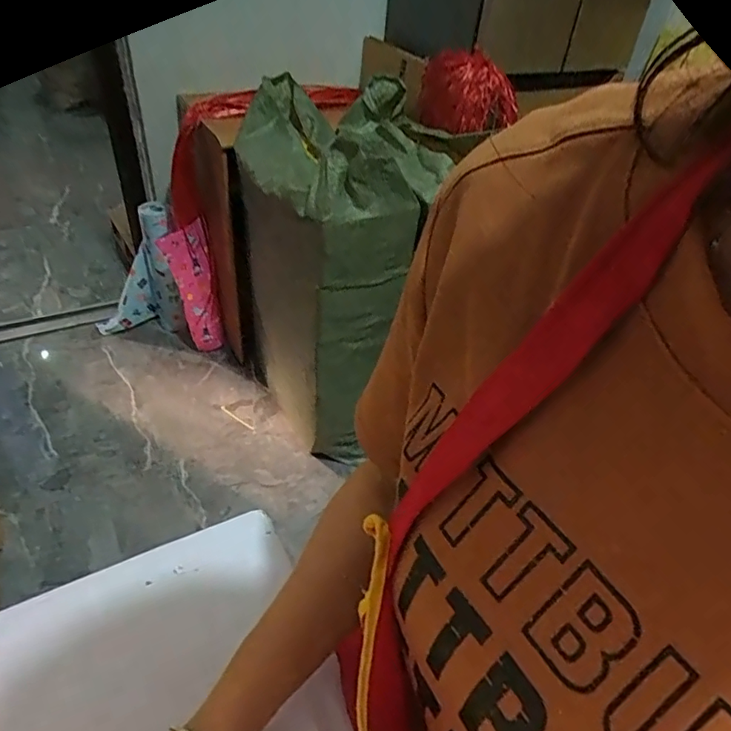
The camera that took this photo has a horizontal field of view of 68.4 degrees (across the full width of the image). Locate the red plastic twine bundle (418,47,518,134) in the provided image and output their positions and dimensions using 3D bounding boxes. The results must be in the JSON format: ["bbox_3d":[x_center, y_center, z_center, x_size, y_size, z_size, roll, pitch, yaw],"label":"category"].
[{"bbox_3d":[0.278,-0.761,1.490,0.202,0.171,0.207,-20,47,-26],"label":"red plastic twine bundle"}]

